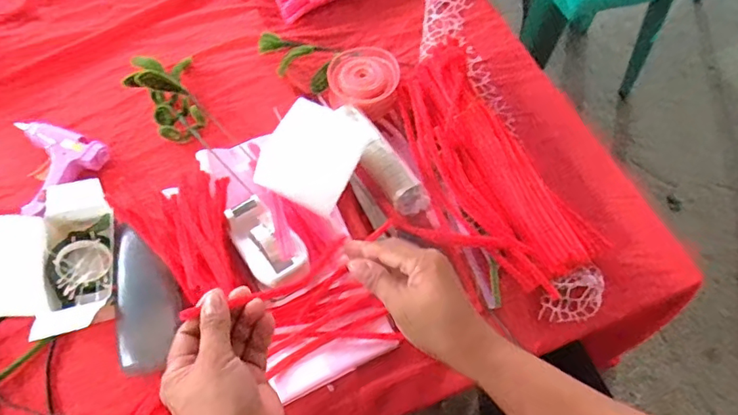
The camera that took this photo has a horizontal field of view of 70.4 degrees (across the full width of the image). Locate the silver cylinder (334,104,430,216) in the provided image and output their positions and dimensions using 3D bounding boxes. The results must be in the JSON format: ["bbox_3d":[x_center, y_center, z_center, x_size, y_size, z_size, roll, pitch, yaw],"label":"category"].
[{"bbox_3d":[0.011,-0.056,0.582,0.036,0.030,0.151,-30,65,-17],"label":"silver cylinder"}]

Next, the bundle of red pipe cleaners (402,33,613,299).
[{"bbox_3d":[0.124,-0.048,0.568,0.122,0.055,0.296,-24,64,-14],"label":"bundle of red pipe cleaners"}]

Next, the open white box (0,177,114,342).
[{"bbox_3d":[-0.312,0.050,0.492,0.135,0.072,0.162,-10,61,-7],"label":"open white box"}]

